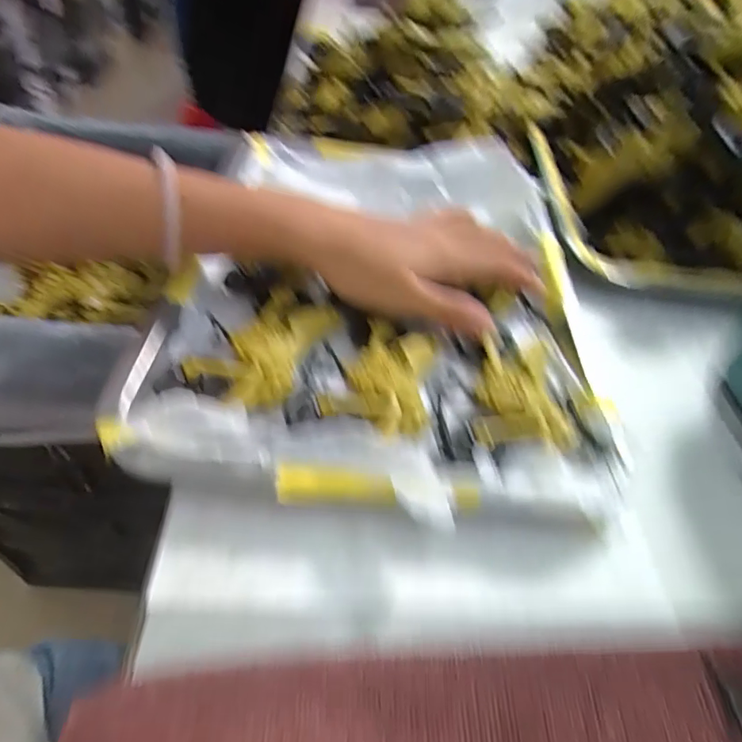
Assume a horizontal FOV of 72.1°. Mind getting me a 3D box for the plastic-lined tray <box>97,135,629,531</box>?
[{"bbox_3d":[0.008,-0.059,0.339,0.248,0.031,0.333,5,46,2],"label":"plastic-lined tray"}]

